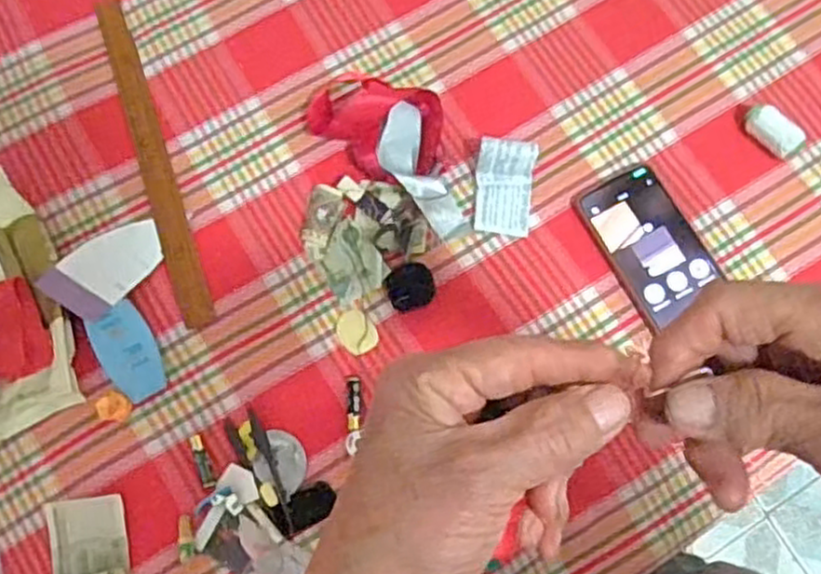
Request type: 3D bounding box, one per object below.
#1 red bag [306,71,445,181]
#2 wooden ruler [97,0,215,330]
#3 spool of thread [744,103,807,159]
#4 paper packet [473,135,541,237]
[{"bbox_3d":[-0.029,-0.144,0.644,0.123,0.040,0.081,38,78,11],"label":"red bag"},{"bbox_3d":[-0.230,-0.117,0.663,0.027,0.004,0.326,-19,76,-5],"label":"wooden ruler"},{"bbox_3d":[0.315,-0.135,0.646,0.020,0.029,0.055,-34,79,-8],"label":"spool of thread"},{"bbox_3d":[0.081,-0.085,0.639,0.048,0.034,0.073,8,76,1],"label":"paper packet"}]

